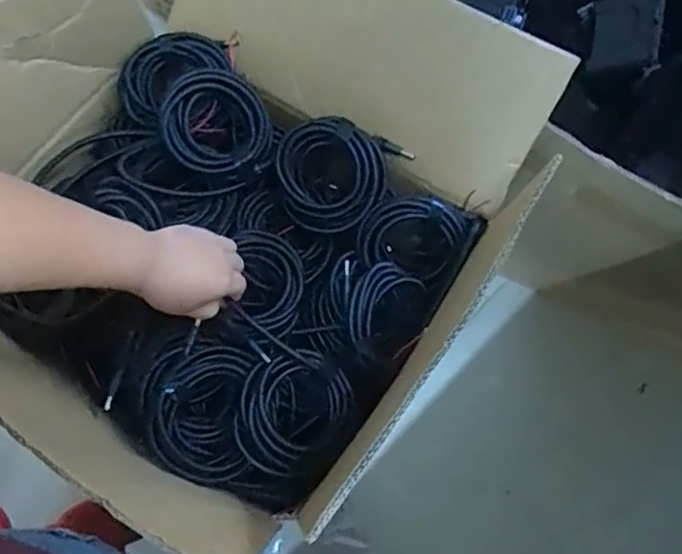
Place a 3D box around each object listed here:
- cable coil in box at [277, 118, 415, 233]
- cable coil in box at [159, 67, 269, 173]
[{"bbox_3d":[-0.009,-0.111,0.685,0.113,0.028,0.126,37,96,-9],"label":"cable coil in box"},{"bbox_3d":[-0.132,-0.165,0.682,0.120,0.048,0.105,-30,104,-19],"label":"cable coil in box"}]

